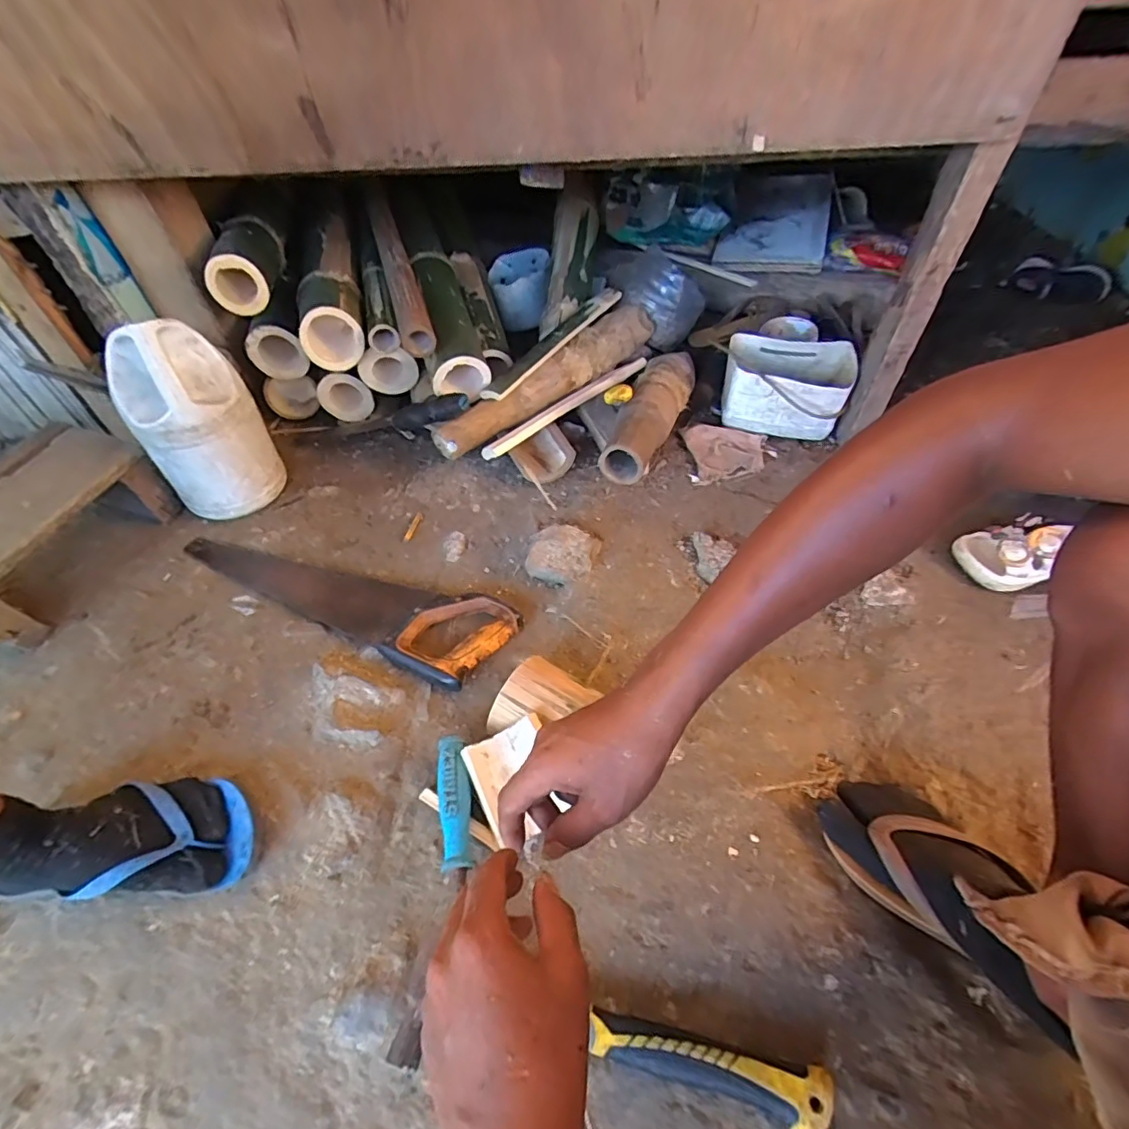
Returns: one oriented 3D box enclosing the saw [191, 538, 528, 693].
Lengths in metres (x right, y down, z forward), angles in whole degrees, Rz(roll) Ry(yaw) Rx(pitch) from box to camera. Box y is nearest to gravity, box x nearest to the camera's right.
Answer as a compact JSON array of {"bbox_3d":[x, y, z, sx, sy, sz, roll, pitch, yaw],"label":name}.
[{"bbox_3d":[-0.305,0.024,0.747,0.502,0.036,0.130,22,54,19],"label":"saw"}]

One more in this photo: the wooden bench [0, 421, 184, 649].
[{"bbox_3d":[-0.731,-0.041,0.754,0.195,0.130,0.310,20,53,17],"label":"wooden bench"}]

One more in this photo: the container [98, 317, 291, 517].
[{"bbox_3d":[-0.517,-0.192,0.773,0.119,0.272,0.131,15,52,14],"label":"container"}]

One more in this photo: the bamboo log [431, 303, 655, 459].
[{"bbox_3d":[-0.011,-0.317,0.911,0.463,0.067,0.075,-37,58,-26],"label":"bamboo log"}]

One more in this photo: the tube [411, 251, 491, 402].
[{"bbox_3d":[-0.195,-0.411,0.897,0.089,0.096,0.319,-13,66,-8],"label":"tube"}]

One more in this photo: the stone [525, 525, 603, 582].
[{"bbox_3d":[-0.004,-0.016,0.741,0.096,0.041,0.077,8,51,9],"label":"stone"}]

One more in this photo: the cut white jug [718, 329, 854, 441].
[{"bbox_3d":[0.365,-0.291,0.900,0.191,0.117,0.120,15,52,14],"label":"cut white jug"}]

